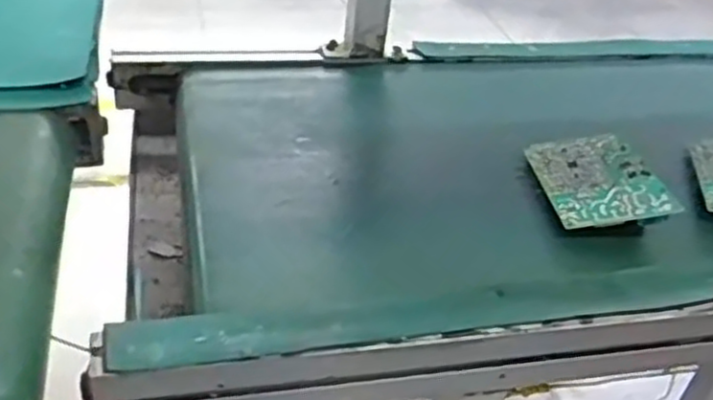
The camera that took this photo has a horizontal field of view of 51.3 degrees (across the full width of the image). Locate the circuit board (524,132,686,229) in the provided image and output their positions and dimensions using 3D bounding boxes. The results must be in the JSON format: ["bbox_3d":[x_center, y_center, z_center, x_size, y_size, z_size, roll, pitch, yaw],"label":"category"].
[{"bbox_3d":[0.218,-0.015,0.676,0.099,0.026,0.131,-9,35,1],"label":"circuit board"}]

